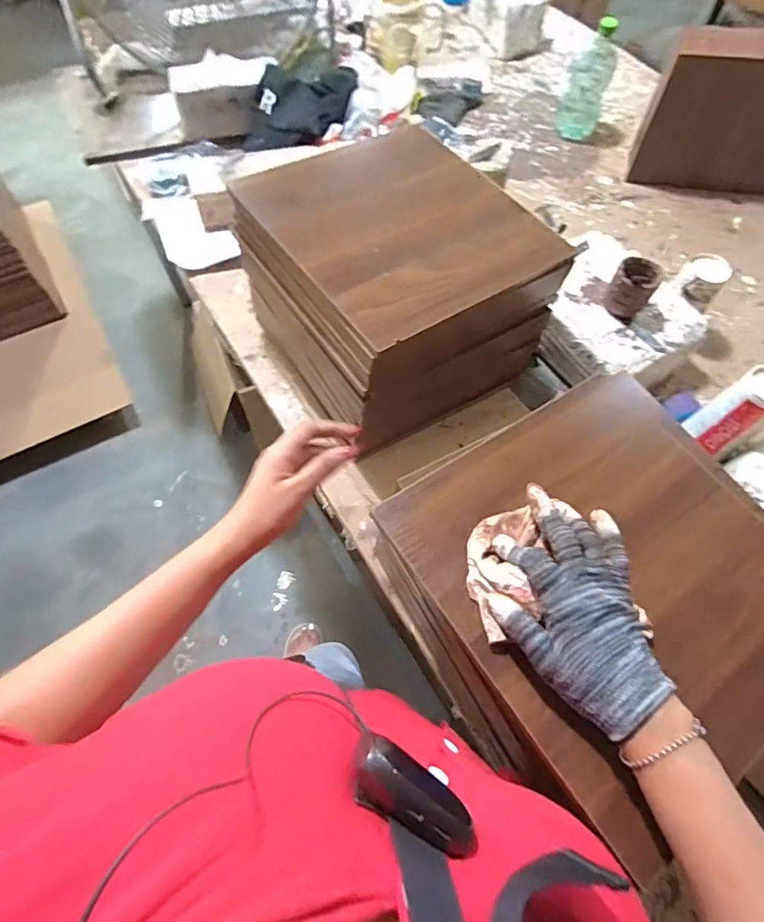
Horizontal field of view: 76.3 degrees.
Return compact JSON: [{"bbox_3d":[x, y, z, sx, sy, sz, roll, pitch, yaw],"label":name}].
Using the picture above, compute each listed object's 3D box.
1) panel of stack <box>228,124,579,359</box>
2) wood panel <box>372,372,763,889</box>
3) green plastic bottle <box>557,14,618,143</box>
[{"bbox_3d":[0.021,-0.314,0.622,0.322,0.018,0.347,-31,65,-21],"label":"panel of stack"},{"bbox_3d":[0.223,0.090,0.446,0.345,0.013,0.323,-29,67,-20],"label":"wood panel"},{"bbox_3d":[0.436,-0.794,1.024,0.086,0.205,0.066,15,65,7],"label":"green plastic bottle"}]

